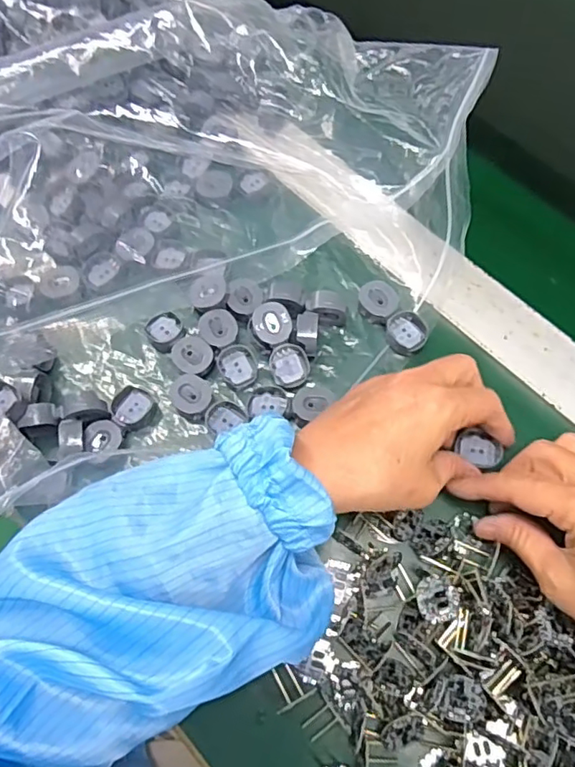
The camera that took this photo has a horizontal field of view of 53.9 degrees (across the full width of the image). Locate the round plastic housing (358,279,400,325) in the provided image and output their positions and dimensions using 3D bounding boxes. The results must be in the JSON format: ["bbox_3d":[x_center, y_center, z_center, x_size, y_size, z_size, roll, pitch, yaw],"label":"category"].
[{"bbox_3d":[0.064,-0.057,0.397,0.026,0.011,0.025,0,67,0],"label":"round plastic housing"}]

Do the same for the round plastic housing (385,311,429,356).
[{"bbox_3d":[0.082,-0.035,0.389,0.027,0.010,0.027,0,67,0],"label":"round plastic housing"}]

